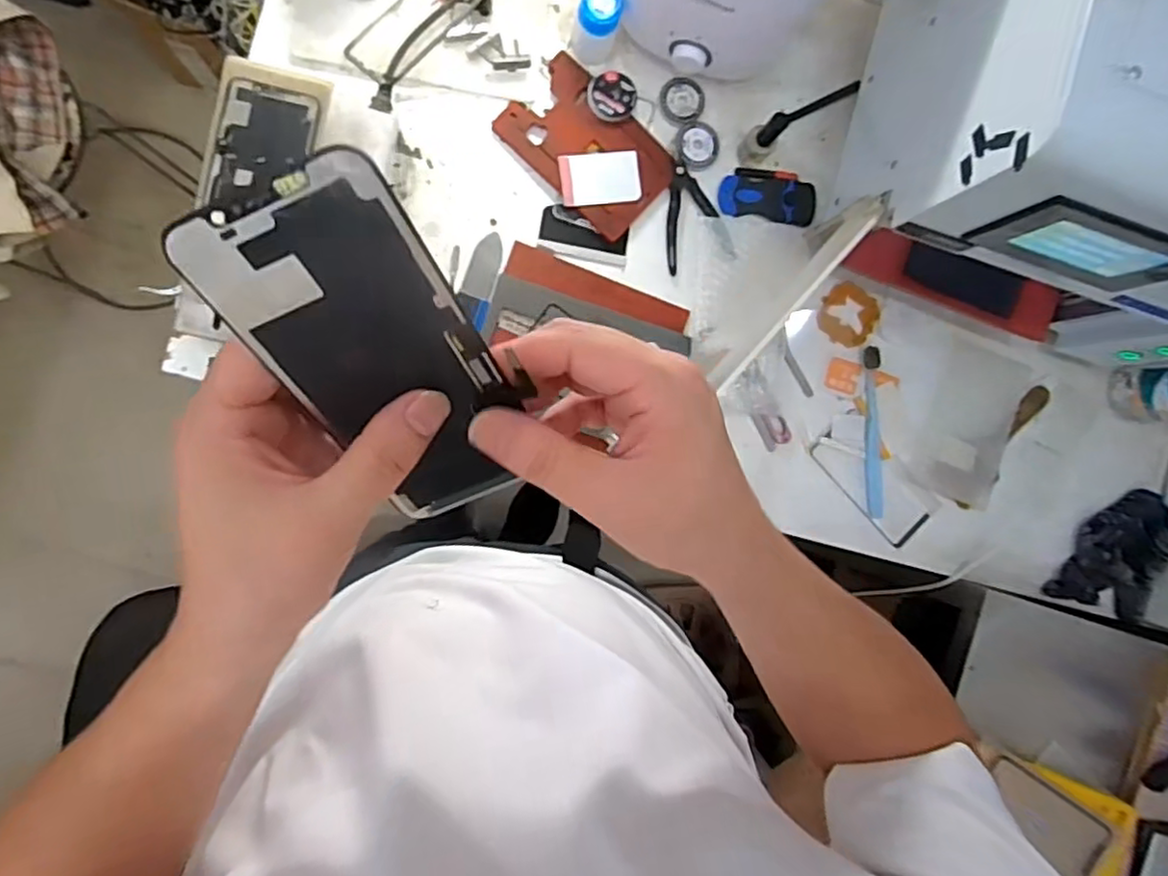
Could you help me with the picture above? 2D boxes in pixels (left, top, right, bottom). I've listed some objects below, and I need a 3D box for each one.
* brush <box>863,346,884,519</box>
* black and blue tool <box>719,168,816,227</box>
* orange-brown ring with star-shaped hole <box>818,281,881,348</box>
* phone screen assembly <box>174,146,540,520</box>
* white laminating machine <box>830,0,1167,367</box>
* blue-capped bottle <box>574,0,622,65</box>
[{"bbox_3d":[0.313,-0.006,0.718,0.019,0.008,0.183,-3,92,-8],"label":"brush"},{"bbox_3d":[0.199,-0.256,0.701,0.106,0.016,0.051,2,91,-8],"label":"black and blue tool"},{"bbox_3d":[0.288,-0.134,0.723,0.064,0.010,0.064,0,91,-8],"label":"orange-brown ring with star-shaped hole"},{"bbox_3d":[-0.067,-0.024,0.233,0.068,0.005,0.137,-23,131,8],"label":"phone screen assembly"},{"bbox_3d":[0.445,-0.261,0.572,0.330,0.328,0.287,18,89,-8],"label":"white laminating machine"},{"bbox_3d":[0.012,-0.400,0.646,0.038,0.076,0.036,0,91,-8],"label":"blue-capped bottle"}]

